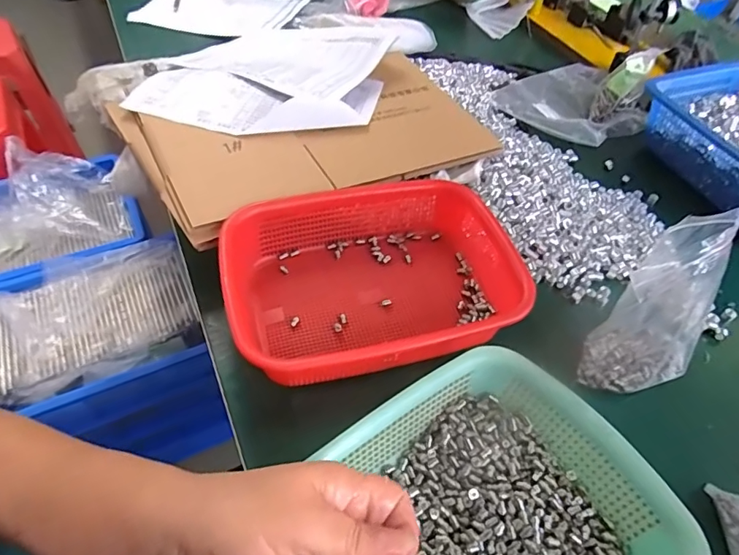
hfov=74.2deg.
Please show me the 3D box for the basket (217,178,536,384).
[{"bbox_3d":[0.017,-0.002,0.518,0.316,0.073,0.214,-13,53,-15],"label":"basket"}]

